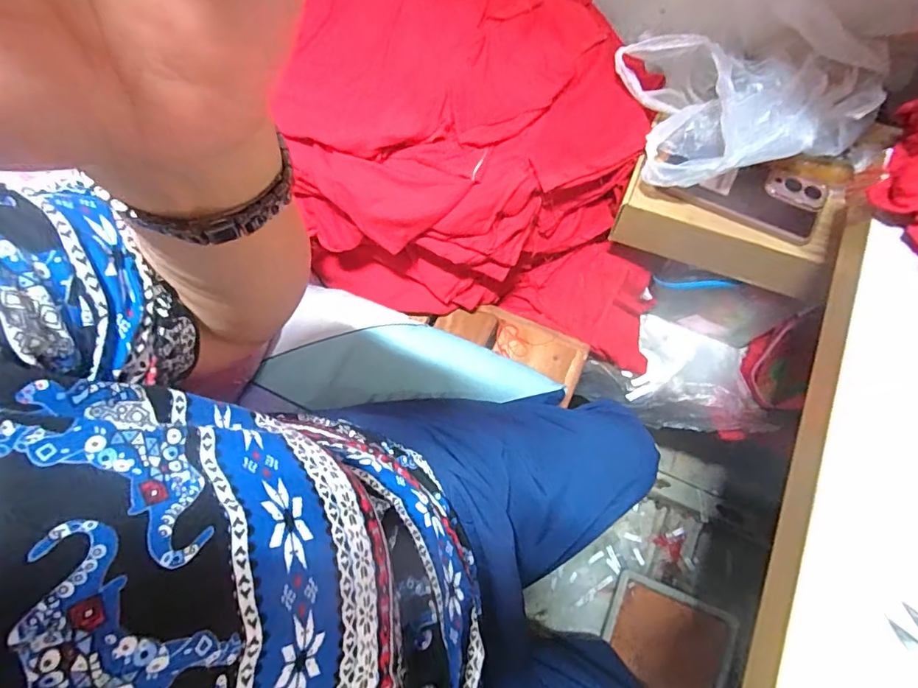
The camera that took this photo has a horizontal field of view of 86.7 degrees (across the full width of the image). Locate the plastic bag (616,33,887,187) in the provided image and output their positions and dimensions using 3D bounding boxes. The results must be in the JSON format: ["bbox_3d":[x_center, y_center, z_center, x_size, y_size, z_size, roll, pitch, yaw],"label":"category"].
[{"bbox_3d":[0.287,-0.245,0.497,0.218,0.082,0.165,-10,64,-7],"label":"plastic bag"}]

